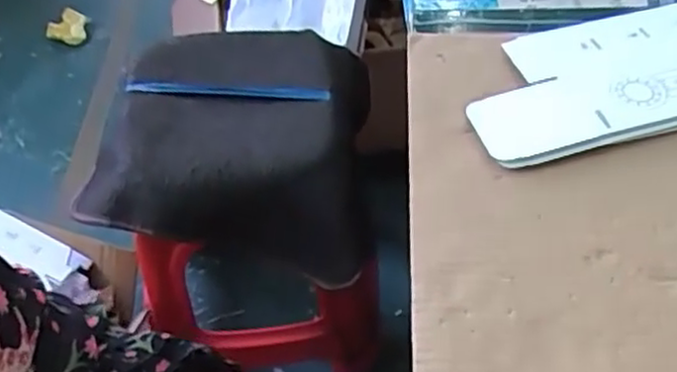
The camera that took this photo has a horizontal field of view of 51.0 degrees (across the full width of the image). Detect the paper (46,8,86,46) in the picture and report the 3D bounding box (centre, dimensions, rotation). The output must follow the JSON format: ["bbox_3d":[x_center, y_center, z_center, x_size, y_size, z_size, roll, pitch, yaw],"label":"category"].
[{"bbox_3d":[-0.671,-0.391,1.756,0.104,0.061,0.077,-23,53,-15],"label":"paper"}]

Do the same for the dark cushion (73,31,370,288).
[{"bbox_3d":[-0.129,-0.068,0.951,0.351,0.105,0.348,3,51,6],"label":"dark cushion"}]

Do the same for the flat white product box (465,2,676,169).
[{"bbox_3d":[0.228,-0.091,0.536,0.277,0.014,0.127,-12,52,-8],"label":"flat white product box"}]

